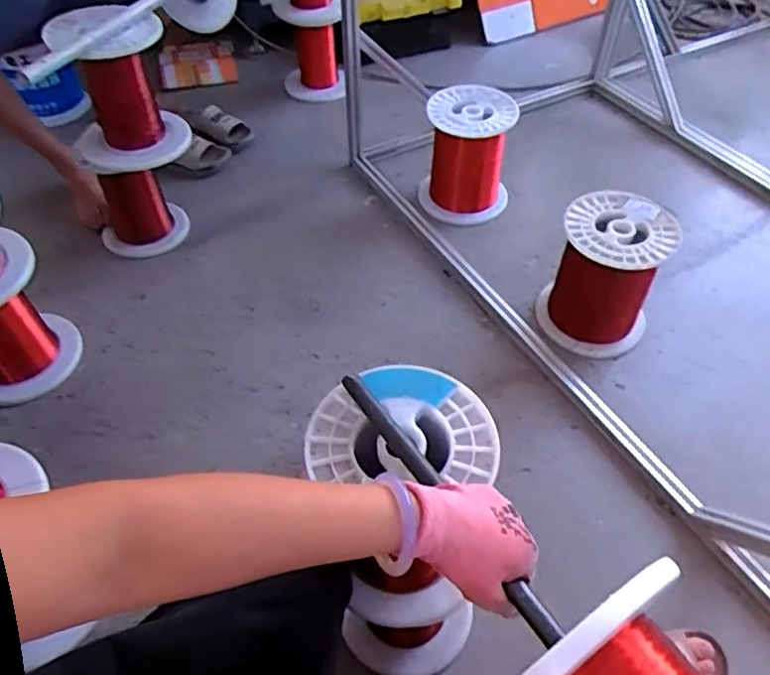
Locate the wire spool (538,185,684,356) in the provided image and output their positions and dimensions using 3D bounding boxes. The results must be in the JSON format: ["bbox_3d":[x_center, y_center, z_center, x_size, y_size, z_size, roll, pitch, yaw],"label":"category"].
[{"bbox_3d":[0.418,-0.112,1.162,0.198,0.248,0.203,0,52,0],"label":"wire spool"}]

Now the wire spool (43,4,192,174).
[{"bbox_3d":[-0.546,-0.509,1.249,0.216,0.273,0.233,0,50,0],"label":"wire spool"}]

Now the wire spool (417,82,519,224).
[{"bbox_3d":[0.193,-0.426,1.438,0.211,0.235,0.180,4,52,3],"label":"wire spool"}]

